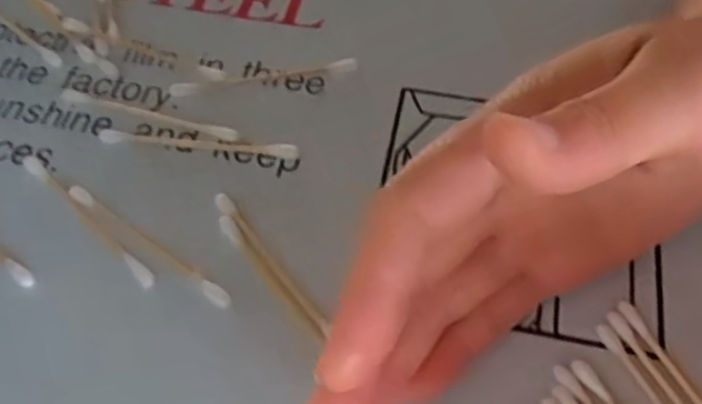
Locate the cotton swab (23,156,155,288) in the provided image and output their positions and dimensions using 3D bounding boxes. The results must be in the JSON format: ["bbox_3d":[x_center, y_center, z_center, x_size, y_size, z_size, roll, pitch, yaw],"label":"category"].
[{"bbox_3d":[-0.089,0.004,0.239,0.074,0.004,0.005,39,64,24],"label":"cotton swab"}]

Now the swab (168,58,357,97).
[{"bbox_3d":[-0.033,-0.047,0.273,0.070,0.005,0.005,-8,55,-5],"label":"swab"}]

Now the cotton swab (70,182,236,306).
[{"bbox_3d":[-0.066,0.012,0.232,0.072,0.004,0.005,32,61,21],"label":"cotton swab"}]

